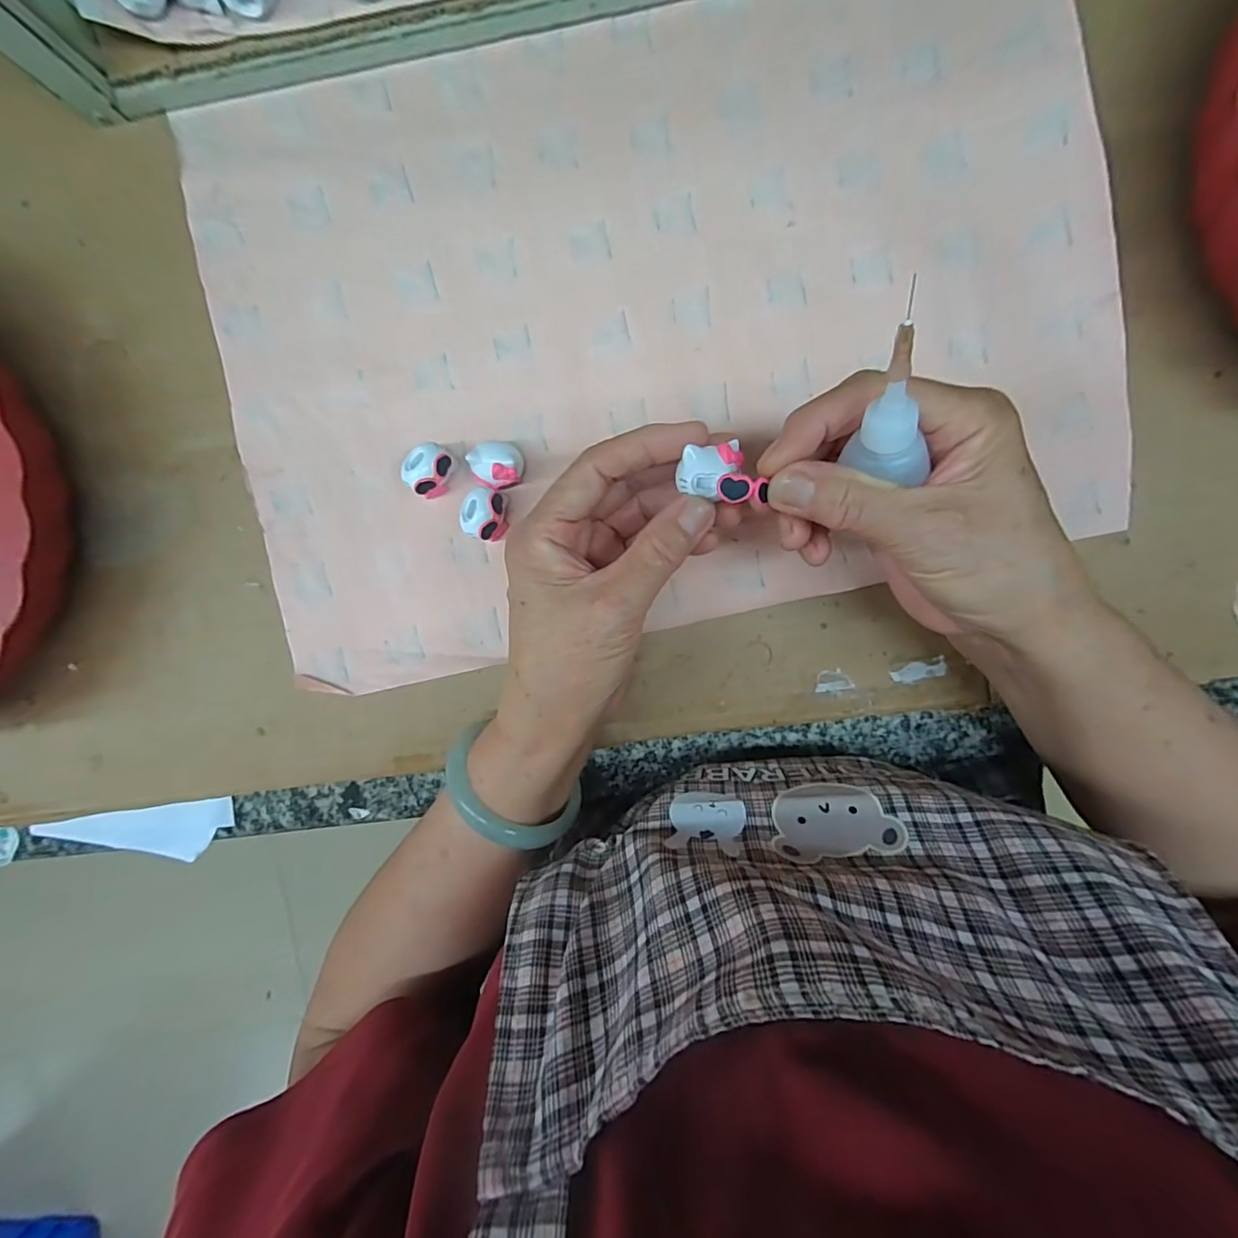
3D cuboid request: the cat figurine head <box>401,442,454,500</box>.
[{"bbox_3d":[-0.094,-0.074,0.269,0.019,0.019,0.024,36,97,-3],"label":"cat figurine head"}]

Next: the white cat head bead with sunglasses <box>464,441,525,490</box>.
[{"bbox_3d":[-0.060,-0.076,0.269,0.023,0.021,0.022,0,97,1],"label":"white cat head bead with sunglasses"}]

